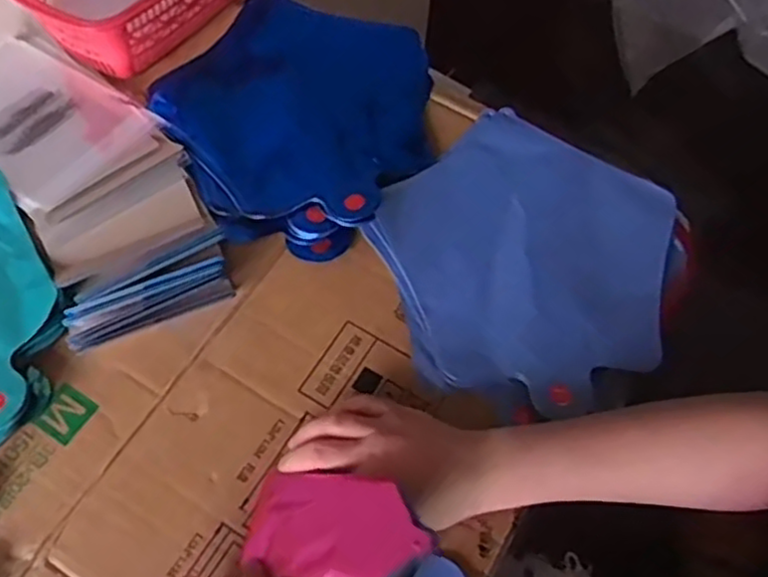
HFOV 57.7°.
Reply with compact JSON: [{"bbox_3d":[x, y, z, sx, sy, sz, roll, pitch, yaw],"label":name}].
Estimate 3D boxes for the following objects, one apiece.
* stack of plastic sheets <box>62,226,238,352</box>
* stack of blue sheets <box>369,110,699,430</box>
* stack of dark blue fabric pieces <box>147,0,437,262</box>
[{"bbox_3d":[-0.167,0.001,0.498,0.126,0.030,0.060,-22,65,-14],"label":"stack of plastic sheets"},{"bbox_3d":[0.111,-0.026,0.541,0.222,0.011,0.240,31,65,13],"label":"stack of blue sheets"},{"bbox_3d":[-0.074,-0.157,0.594,0.236,0.023,0.242,36,66,15],"label":"stack of dark blue fabric pieces"}]

